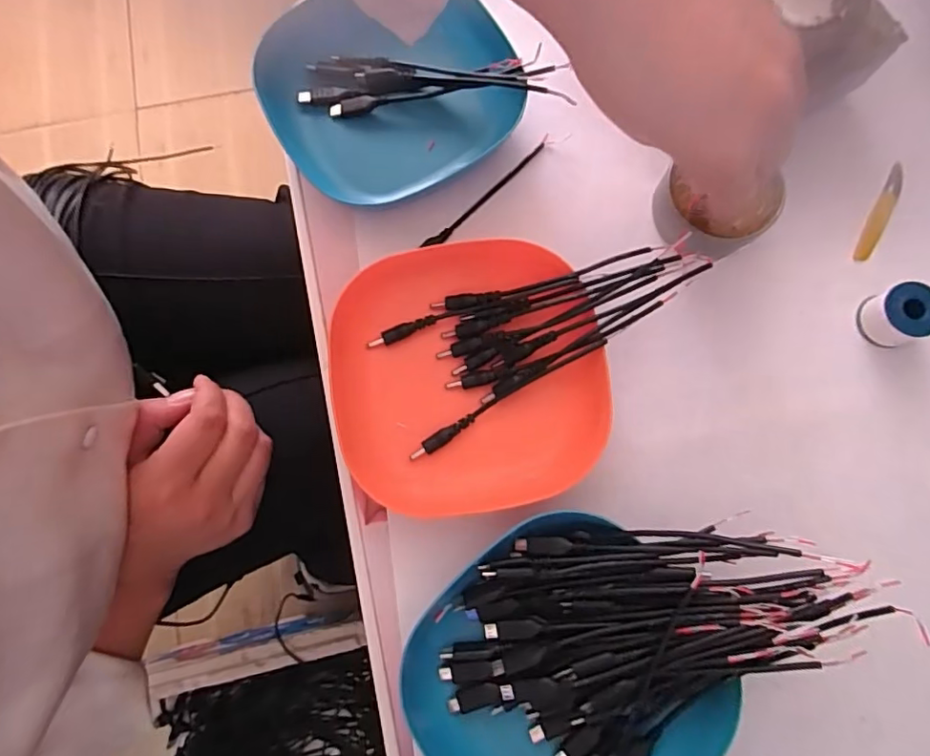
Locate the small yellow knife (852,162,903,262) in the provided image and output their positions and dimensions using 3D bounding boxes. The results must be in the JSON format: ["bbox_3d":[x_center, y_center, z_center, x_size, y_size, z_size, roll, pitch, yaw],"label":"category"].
[{"bbox_3d":[0.243,-0.096,0.333,0.012,0.004,0.063,28,82,7],"label":"small yellow knife"}]

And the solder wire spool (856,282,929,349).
[{"bbox_3d":[0.237,-0.034,0.311,0.026,0.027,0.030,-19,80,-1],"label":"solder wire spool"}]

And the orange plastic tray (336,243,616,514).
[{"bbox_3d":[-0.001,0.001,0.304,0.139,0.026,0.135,-12,80,0],"label":"orange plastic tray"}]

